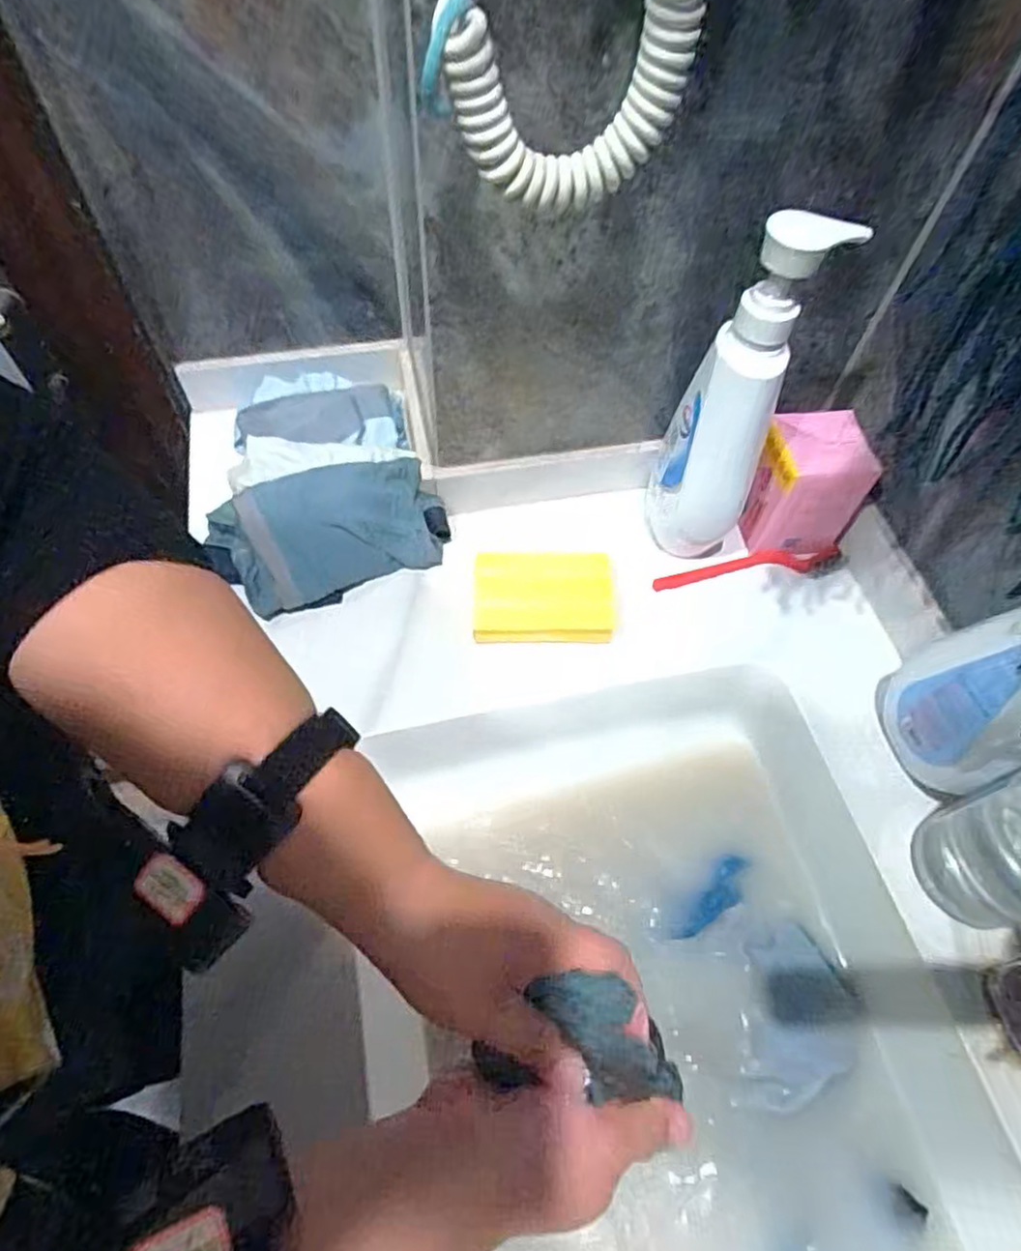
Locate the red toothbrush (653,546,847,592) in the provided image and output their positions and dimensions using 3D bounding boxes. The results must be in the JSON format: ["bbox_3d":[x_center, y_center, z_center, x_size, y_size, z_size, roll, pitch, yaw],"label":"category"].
[{"bbox_3d":[0.198,-0.048,0.568,0.163,0.013,0.023,-5,60,-6],"label":"red toothbrush"}]

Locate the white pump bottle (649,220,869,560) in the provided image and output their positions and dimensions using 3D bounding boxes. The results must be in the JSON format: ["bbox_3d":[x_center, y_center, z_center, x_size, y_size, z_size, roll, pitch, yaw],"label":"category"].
[{"bbox_3d":[0.152,-0.148,0.485,0.076,0.254,0.058,21,61,9],"label":"white pump bottle"}]

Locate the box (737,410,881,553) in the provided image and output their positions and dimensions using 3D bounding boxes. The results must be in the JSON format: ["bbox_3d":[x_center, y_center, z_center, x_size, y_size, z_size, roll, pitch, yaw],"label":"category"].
[{"bbox_3d":[0.232,-0.110,0.552,0.083,0.101,0.064,-5,60,-6],"label":"box"}]

